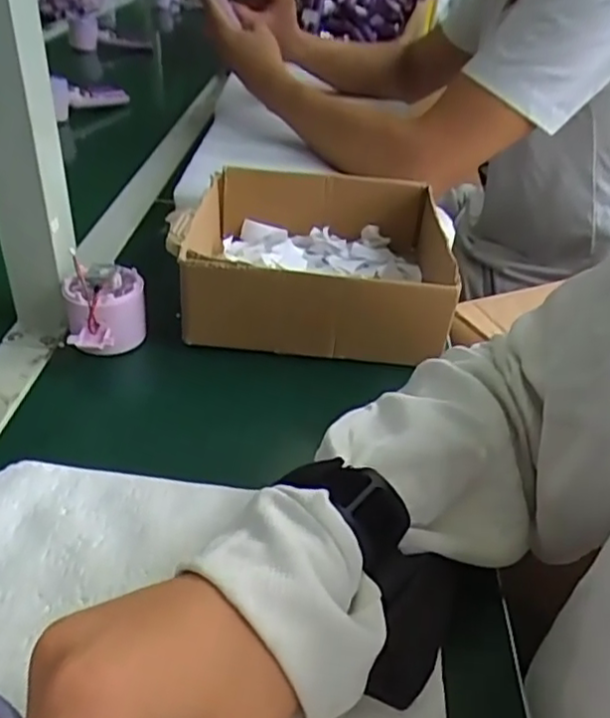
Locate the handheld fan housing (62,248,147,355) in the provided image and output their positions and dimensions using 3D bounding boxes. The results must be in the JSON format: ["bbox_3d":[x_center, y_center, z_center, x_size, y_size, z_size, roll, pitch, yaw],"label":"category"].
[{"bbox_3d":[-0.145,-0.034,0.473,0.055,0.057,0.067,-4,37,-12],"label":"handheld fan housing"}]

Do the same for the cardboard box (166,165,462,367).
[{"bbox_3d":[0.009,-0.094,0.558,0.212,0.073,0.217,6,36,1],"label":"cardboard box"}]

